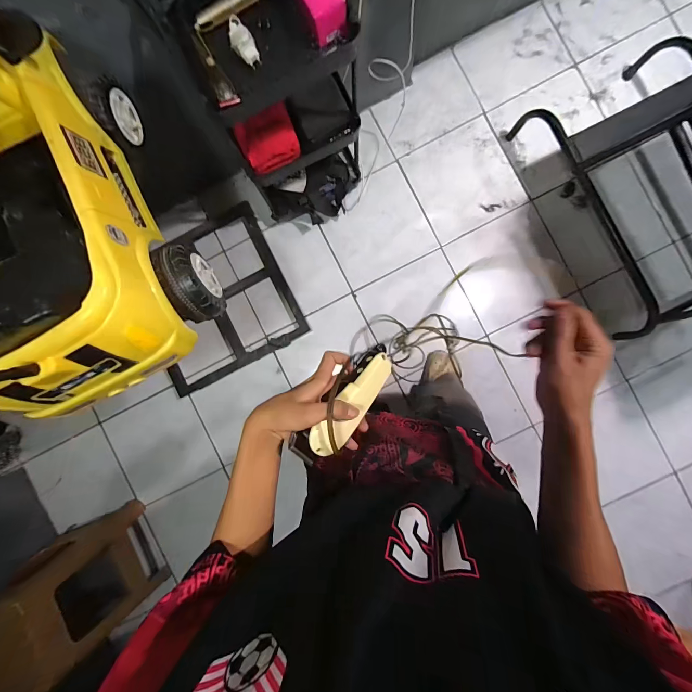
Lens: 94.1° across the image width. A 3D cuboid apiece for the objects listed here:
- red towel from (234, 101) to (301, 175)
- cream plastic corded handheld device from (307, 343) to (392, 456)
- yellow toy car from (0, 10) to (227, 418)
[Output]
[{"bbox_3d":[-0.228,-0.601,0.948,0.165,0.058,0.139,-20,89,3],"label":"red towel"},{"bbox_3d":[0.007,0.061,0.381,0.050,0.040,0.143,32,74,4],"label":"cream plastic corded handheld device"},{"bbox_3d":[-0.540,-0.201,0.561,0.398,0.306,0.589,-30,88,2],"label":"yellow toy car"}]

